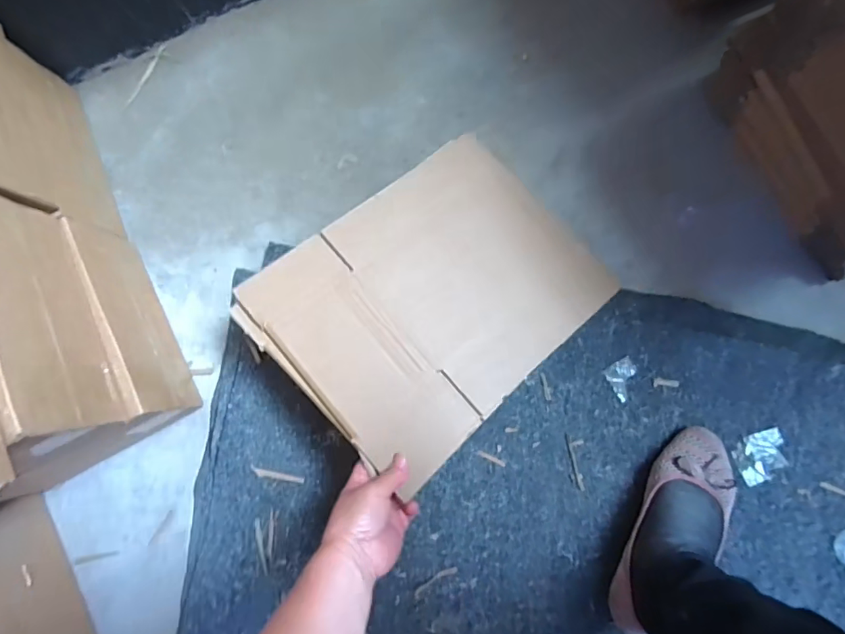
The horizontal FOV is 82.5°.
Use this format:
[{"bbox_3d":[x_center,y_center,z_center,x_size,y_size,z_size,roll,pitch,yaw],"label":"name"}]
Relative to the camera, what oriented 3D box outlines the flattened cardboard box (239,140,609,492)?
[{"bbox_3d":[0.022,-0.032,0.590,0.388,0.027,0.295,-40,82,-17],"label":"flattened cardboard box"}]

